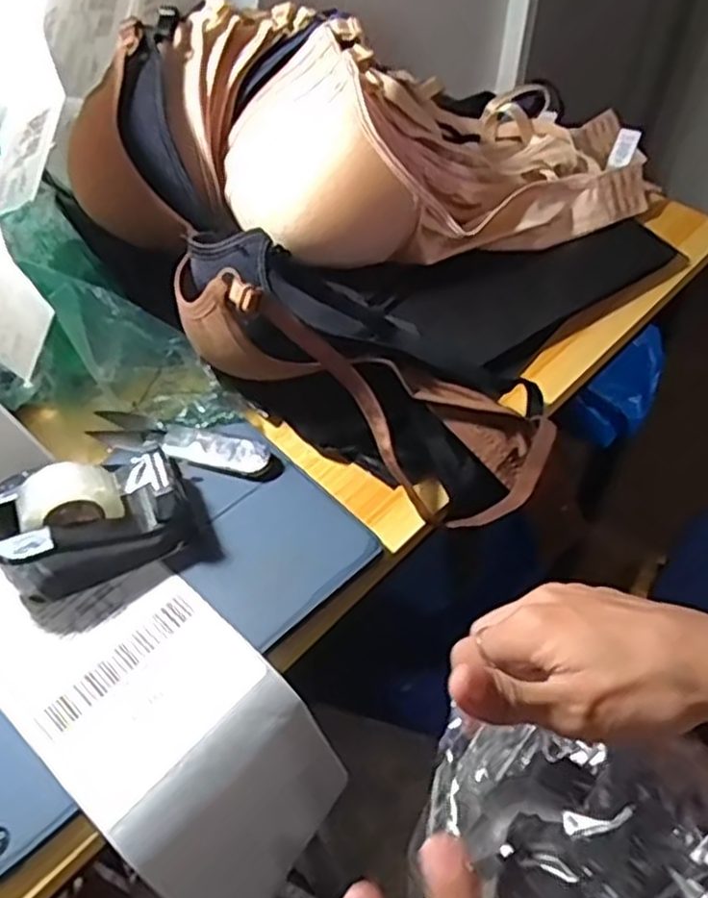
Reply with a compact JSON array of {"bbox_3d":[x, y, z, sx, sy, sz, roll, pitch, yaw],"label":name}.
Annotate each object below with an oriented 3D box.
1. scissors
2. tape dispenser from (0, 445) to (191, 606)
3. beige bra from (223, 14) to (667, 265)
[{"bbox_3d":[-0.106,-0.005,0.453,0.115,0.008,0.024,13,53,10],"label":"scissors"},{"bbox_3d":[-0.138,0.036,0.395,0.096,0.050,0.050,-21,55,-15],"label":"tape dispenser"},{"bbox_3d":[0.088,-0.221,0.556,0.313,0.105,0.141,-12,51,-31],"label":"beige bra"}]

